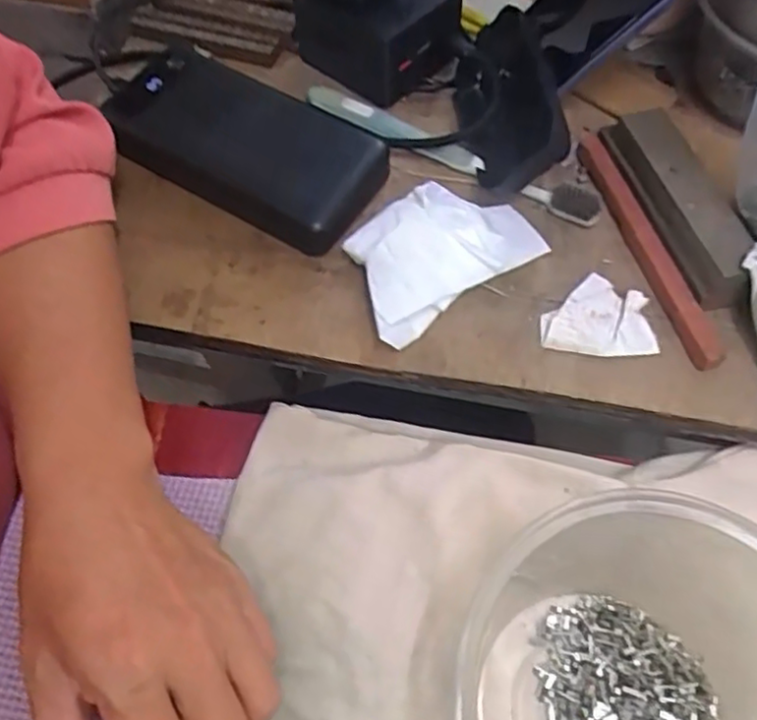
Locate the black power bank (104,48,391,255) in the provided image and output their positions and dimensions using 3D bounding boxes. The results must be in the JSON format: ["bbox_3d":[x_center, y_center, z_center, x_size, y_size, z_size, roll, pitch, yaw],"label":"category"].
[{"bbox_3d":[-0.075,-0.122,0.359,0.160,0.020,0.071,28,65,15],"label":"black power bank"}]

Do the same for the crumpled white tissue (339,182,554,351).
[{"bbox_3d":[0.027,-0.057,0.330,0.101,0.018,0.067,-34,67,-17],"label":"crumpled white tissue"}]

